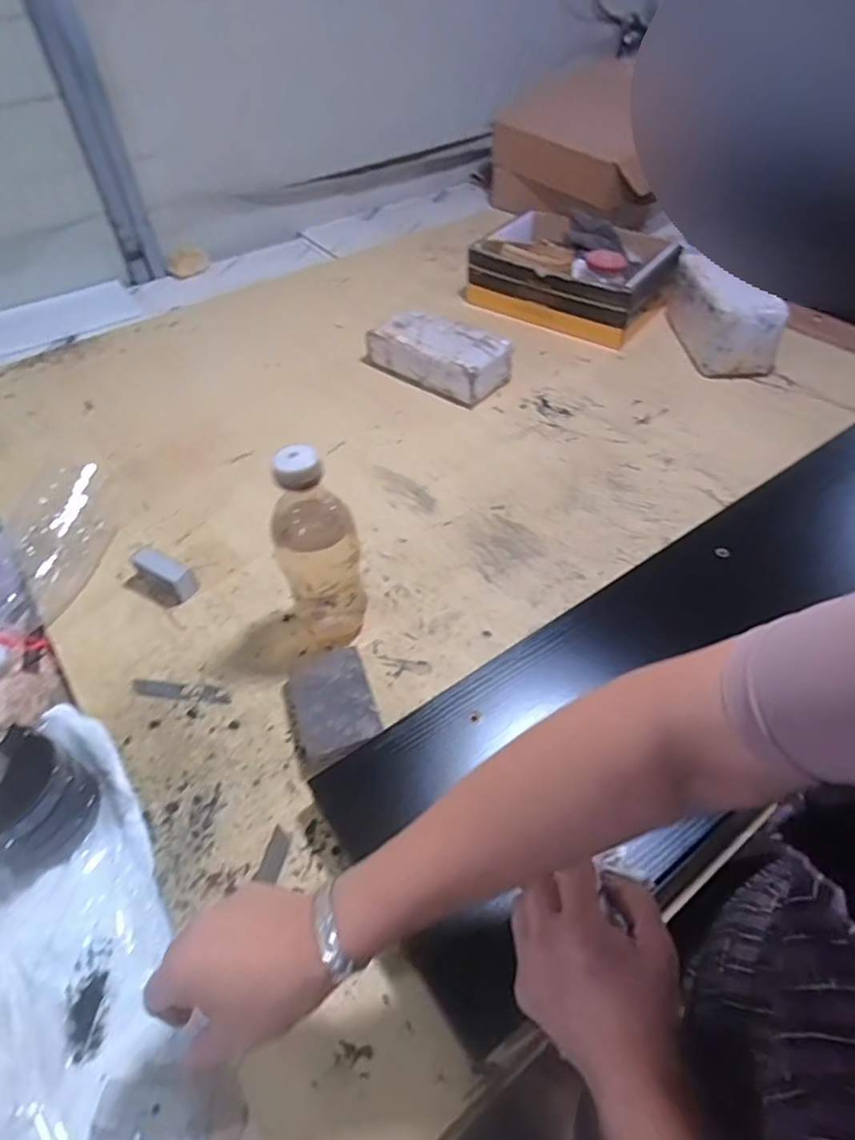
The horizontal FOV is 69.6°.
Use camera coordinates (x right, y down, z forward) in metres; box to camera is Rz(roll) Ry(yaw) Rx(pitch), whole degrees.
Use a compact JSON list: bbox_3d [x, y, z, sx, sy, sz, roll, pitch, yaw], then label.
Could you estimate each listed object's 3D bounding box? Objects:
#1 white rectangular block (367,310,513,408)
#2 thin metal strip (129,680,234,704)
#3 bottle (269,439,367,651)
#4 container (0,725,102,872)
[{"bbox_3d":[0.018,-0.332,0.949,0.217,0.066,0.107,31,56,27],"label":"white rectangular block"},{"bbox_3d":[-0.242,0.117,0.599,0.103,0.004,0.017,5,48,7],"label":"thin metal strip"},{"bbox_3d":[-0.098,-0.014,0.564,0.068,0.211,0.057,-13,48,-10],"label":"bottle"},{"bbox_3d":[-0.330,0.181,0.497,0.082,0.095,0.085,17,50,17],"label":"container"}]

